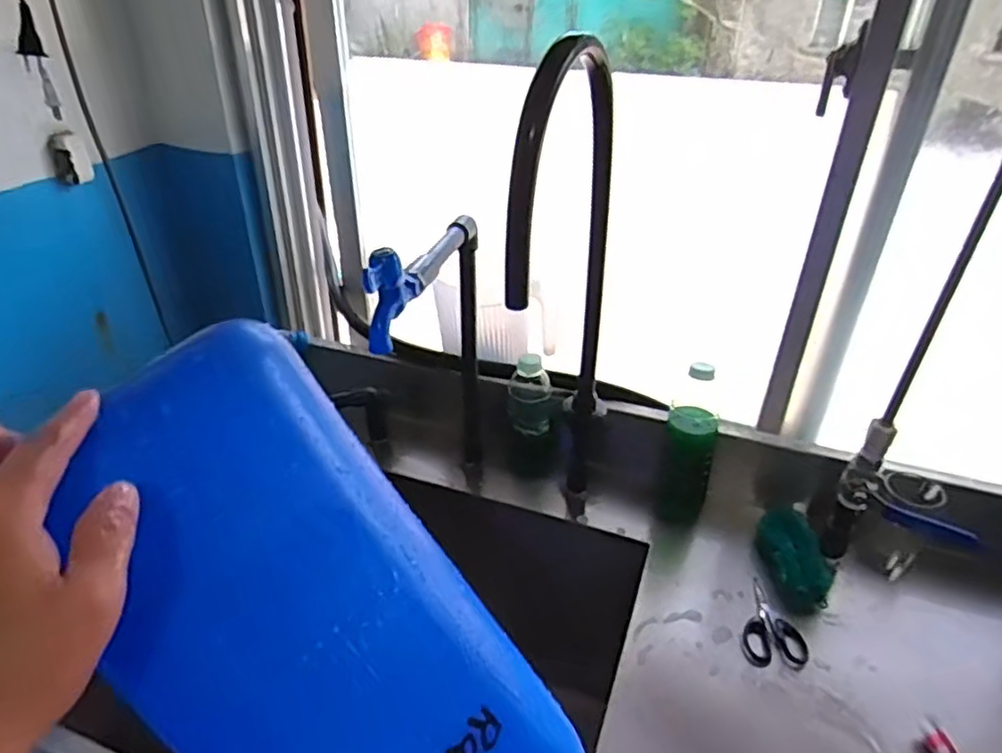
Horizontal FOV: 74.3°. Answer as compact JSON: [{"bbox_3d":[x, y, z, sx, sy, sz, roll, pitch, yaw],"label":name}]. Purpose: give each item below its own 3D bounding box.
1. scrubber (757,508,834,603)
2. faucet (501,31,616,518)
[{"bbox_3d":[0.345,0.213,0.777,0.064,0.035,0.127,-3,34,-6],"label":"scrubber"},{"bbox_3d":[0.064,-0.028,0.664,0.042,0.542,0.251,14,35,18],"label":"faucet"}]

